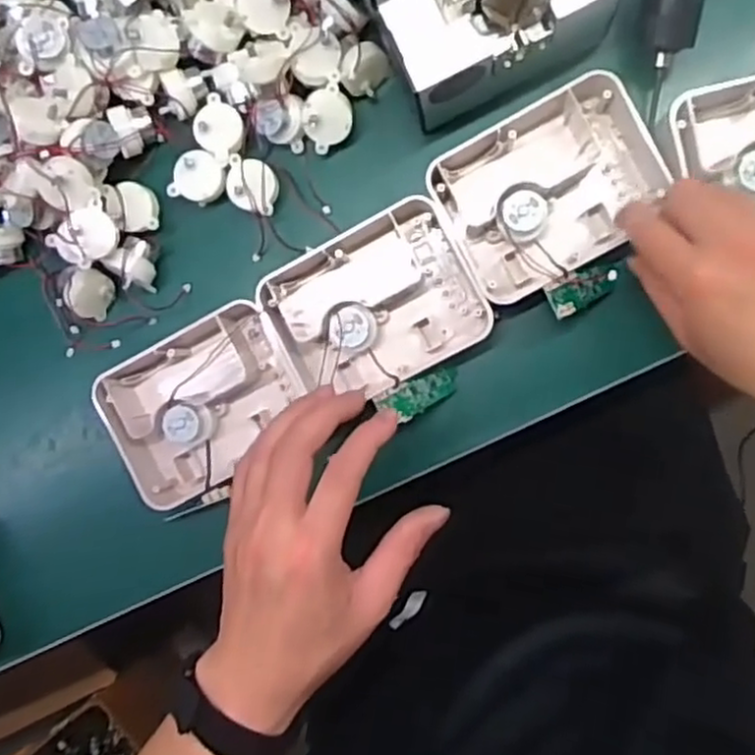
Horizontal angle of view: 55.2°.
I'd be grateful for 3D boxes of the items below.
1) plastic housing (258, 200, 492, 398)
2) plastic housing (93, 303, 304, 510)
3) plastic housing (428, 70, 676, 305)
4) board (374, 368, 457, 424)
[{"bbox_3d":[0.000,-0.045,0.465,0.126,0.041,0.099,-27,87,8],"label":"plastic housing"},{"bbox_3d":[-0.113,0.018,0.486,0.122,0.053,0.099,-27,87,8],"label":"plastic housing"},{"bbox_3d":[0.108,-0.116,0.451,0.130,0.047,0.099,-29,86,8],"label":"plastic housing"},{"bbox_3d":[0.028,0.011,0.461,0.066,0.009,0.022,-21,87,-36],"label":"board"}]

